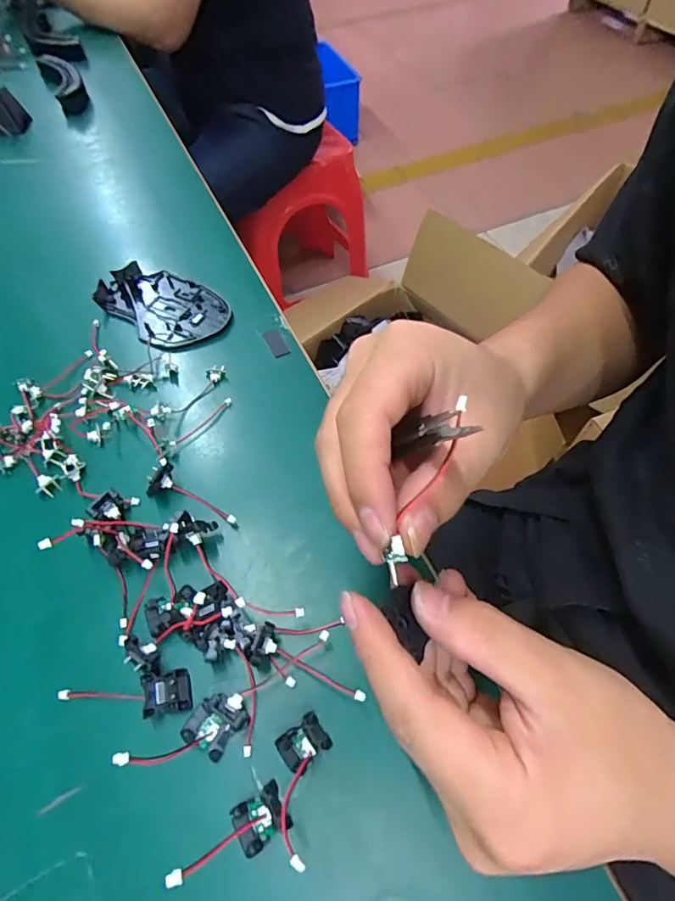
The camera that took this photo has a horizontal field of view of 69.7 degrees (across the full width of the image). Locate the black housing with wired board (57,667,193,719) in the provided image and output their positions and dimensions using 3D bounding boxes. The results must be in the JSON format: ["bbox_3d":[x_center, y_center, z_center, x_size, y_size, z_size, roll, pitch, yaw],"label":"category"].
[{"bbox_3d":[-0.111,0.128,0.250,0.069,0.013,0.020,-8,58,-5],"label":"black housing with wired board"}]

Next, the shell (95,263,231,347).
[{"bbox_3d":[-0.150,-0.127,0.415,0.114,0.013,0.073,36,65,20],"label":"shell"}]

